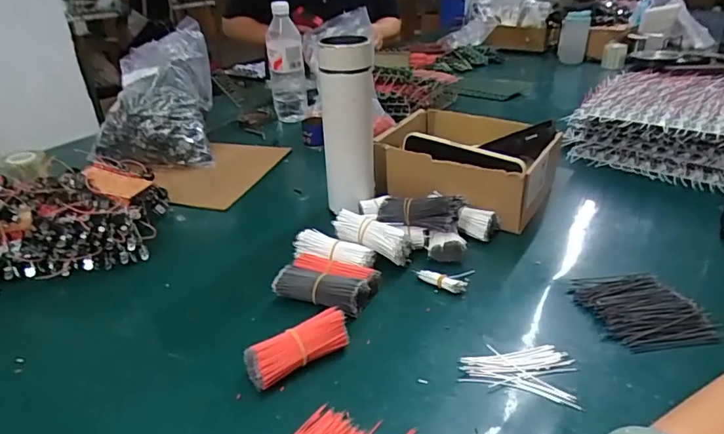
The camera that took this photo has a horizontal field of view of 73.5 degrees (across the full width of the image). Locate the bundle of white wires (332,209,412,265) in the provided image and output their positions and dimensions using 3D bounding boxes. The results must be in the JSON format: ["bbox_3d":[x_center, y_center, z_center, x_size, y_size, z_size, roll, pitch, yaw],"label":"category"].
[{"bbox_3d":[0.011,0.021,0.551,0.091,0.031,0.022,23,36,18],"label":"bundle of white wires"}]

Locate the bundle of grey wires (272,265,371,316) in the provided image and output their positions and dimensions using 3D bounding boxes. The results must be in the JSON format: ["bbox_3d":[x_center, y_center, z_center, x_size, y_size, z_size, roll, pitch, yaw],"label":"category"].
[{"bbox_3d":[-0.042,0.075,0.496,0.093,0.036,0.038,5,29,15],"label":"bundle of grey wires"}]

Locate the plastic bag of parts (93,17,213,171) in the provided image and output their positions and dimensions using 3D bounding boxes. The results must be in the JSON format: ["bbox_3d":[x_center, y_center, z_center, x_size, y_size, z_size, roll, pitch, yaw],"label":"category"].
[{"bbox_3d":[-0.358,-0.199,0.818,0.190,0.189,0.158,-4,28,-5],"label":"plastic bag of parts"}]

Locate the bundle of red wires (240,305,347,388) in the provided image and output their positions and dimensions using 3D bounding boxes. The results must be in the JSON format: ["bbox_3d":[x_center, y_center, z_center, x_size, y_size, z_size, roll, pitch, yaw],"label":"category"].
[{"bbox_3d":[-0.055,0.115,0.421,0.092,0.033,0.028,-20,33,-29],"label":"bundle of red wires"}]

